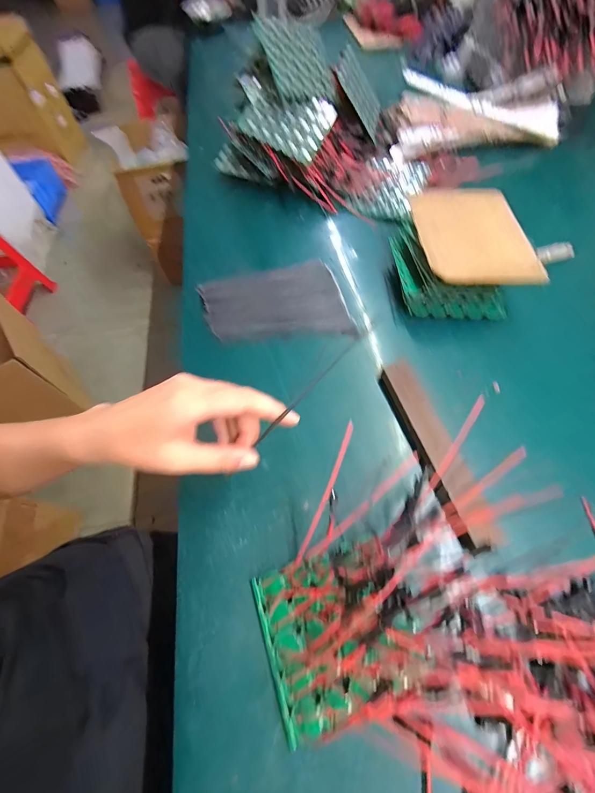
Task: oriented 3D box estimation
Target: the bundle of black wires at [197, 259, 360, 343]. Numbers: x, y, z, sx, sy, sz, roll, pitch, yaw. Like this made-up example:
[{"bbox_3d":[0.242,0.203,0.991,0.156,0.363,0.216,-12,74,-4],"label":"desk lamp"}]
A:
[{"bbox_3d":[-0.028,-0.121,0.423,0.180,0.021,0.107,-9,62,-2],"label":"bundle of black wires"}]

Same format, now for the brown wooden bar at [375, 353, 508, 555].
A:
[{"bbox_3d":[0.131,0.046,0.313,0.029,0.026,0.191,-16,63,-6],"label":"brown wooden bar"}]

